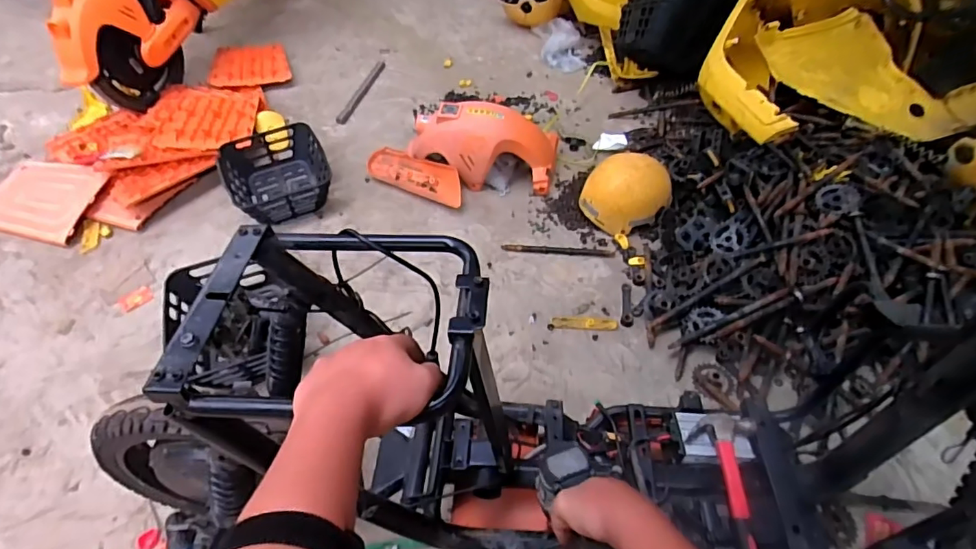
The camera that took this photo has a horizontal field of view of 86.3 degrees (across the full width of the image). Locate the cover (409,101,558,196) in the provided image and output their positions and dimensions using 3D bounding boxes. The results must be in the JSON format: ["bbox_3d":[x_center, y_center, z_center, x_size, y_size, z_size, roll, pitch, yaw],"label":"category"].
[{"bbox_3d":[-0.015,-0.396,1.584,0.442,0.232,0.185,3,51,4],"label":"cover"}]

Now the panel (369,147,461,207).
[{"bbox_3d":[-0.218,-0.308,1.615,0.374,0.065,0.104,26,55,23],"label":"panel"}]

